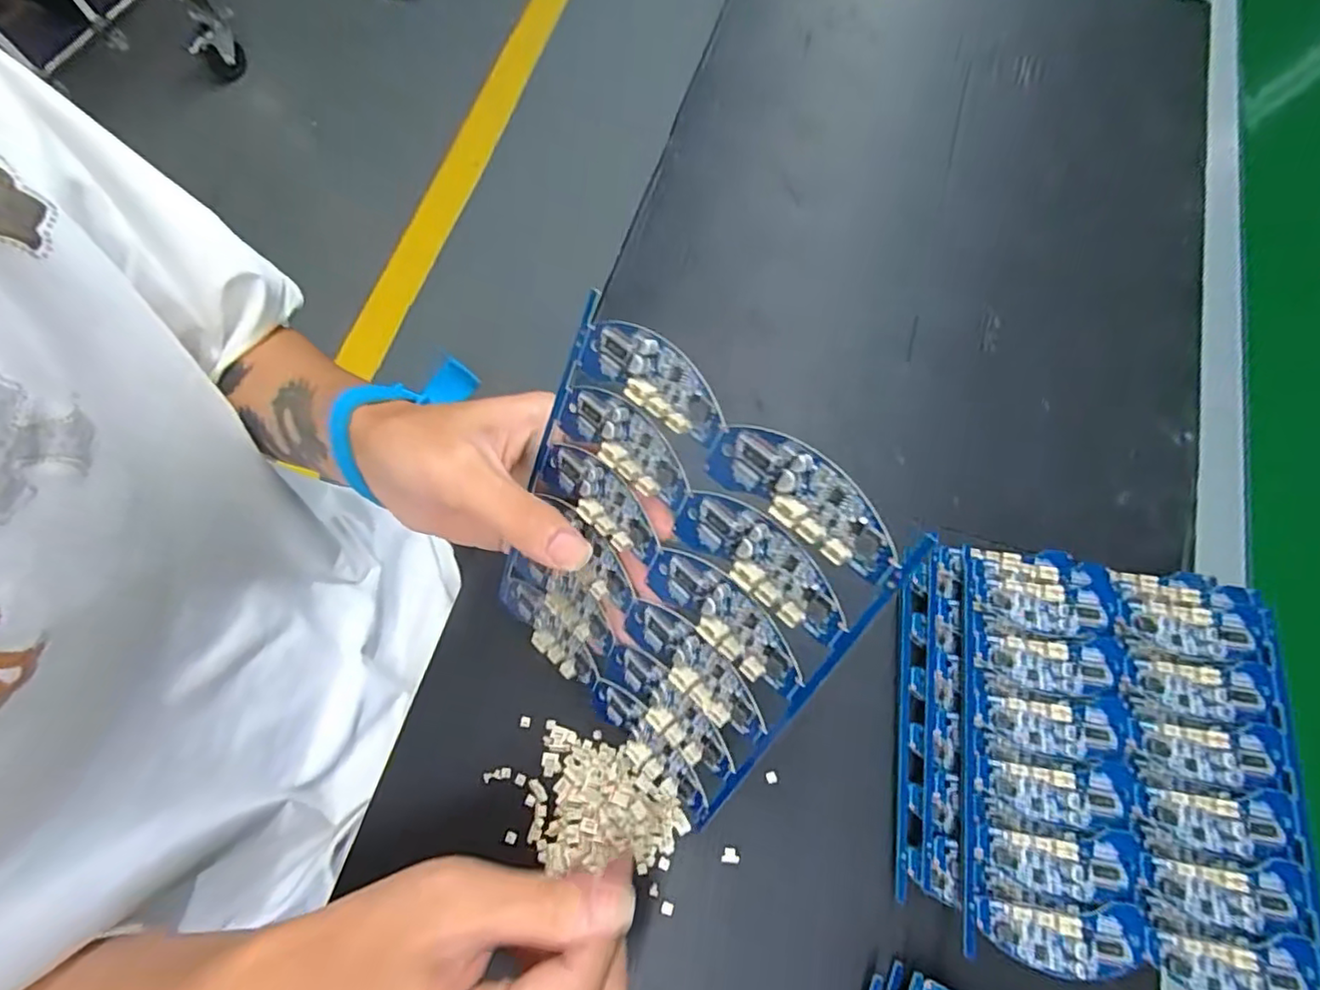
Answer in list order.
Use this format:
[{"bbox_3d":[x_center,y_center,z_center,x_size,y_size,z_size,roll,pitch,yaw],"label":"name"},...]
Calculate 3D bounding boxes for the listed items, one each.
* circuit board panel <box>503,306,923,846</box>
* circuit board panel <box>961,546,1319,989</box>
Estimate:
[{"bbox_3d":[-0.004,0.030,0.225,0.136,0.152,0.008,41,37,25],"label":"circuit board panel"},{"bbox_3d":[0.201,0.111,0.263,0.134,0.013,0.163,8,71,6],"label":"circuit board panel"}]

